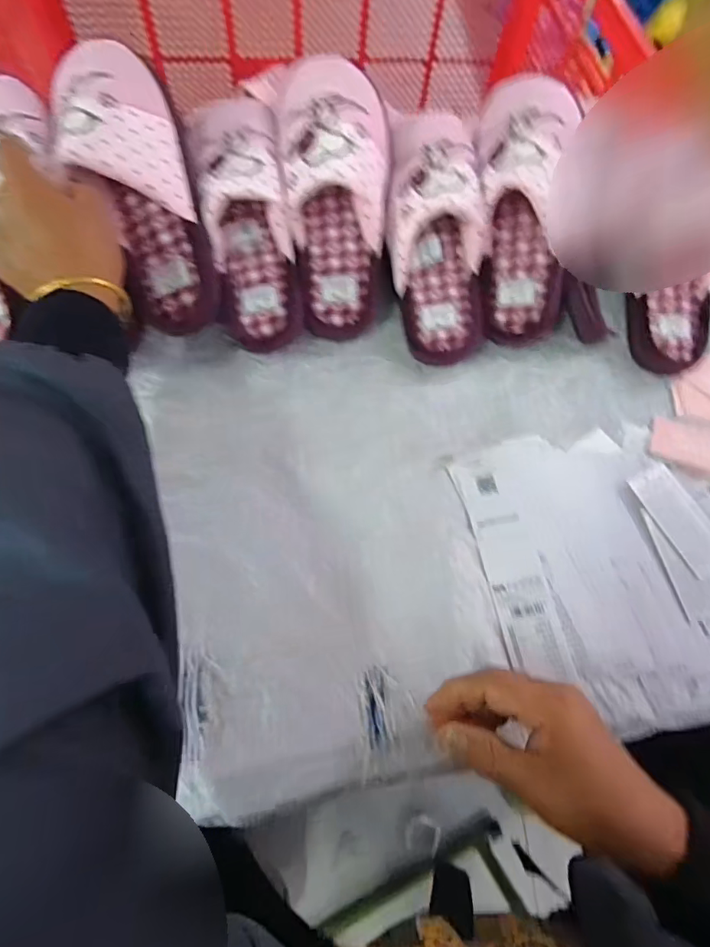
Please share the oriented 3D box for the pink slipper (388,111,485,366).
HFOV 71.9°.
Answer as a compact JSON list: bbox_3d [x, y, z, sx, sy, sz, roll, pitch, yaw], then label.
[{"bbox_3d":[0.079,-0.224,0.461,0.087,0.065,0.236,-7,100,-4],"label":"pink slipper"}]

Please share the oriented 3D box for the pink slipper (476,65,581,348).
[{"bbox_3d":[0.165,-0.249,0.460,0.099,0.086,0.243,-2,100,-2],"label":"pink slipper"}]

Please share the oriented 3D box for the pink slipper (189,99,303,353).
[{"bbox_3d":[-0.097,-0.230,0.449,0.076,0.063,0.228,-9,98,-5],"label":"pink slipper"}]

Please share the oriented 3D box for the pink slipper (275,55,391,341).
[{"bbox_3d":[-0.016,-0.249,0.443,0.095,0.070,0.236,-3,106,-2],"label":"pink slipper"}]

